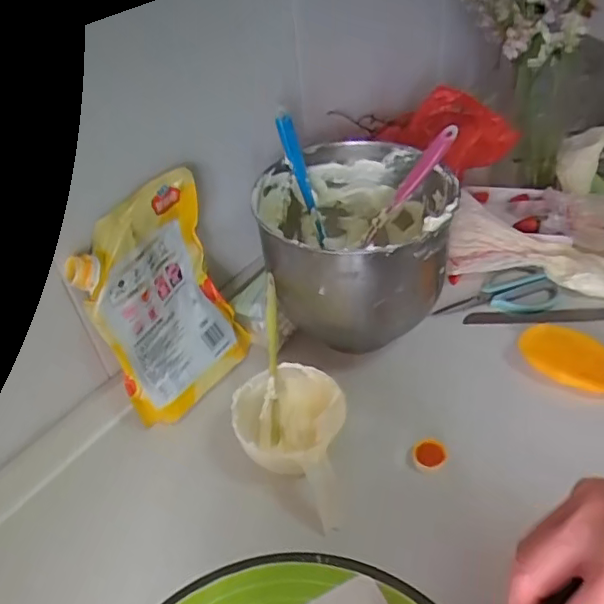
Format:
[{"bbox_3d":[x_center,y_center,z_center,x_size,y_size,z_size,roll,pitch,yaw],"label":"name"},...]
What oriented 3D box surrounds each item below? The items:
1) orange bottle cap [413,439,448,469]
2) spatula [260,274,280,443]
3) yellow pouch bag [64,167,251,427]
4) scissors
[{"bbox_3d":[0.136,0.161,0.620,0.035,0.010,0.029,-14,43,-8],"label":"orange bottle cap"},{"bbox_3d":[-0.034,0.062,0.639,0.017,0.017,0.186,-2,84,5],"label":"spatula"},{"bbox_3d":[-0.153,0.001,0.661,0.028,0.250,0.164,8,38,39],"label":"yellow pouch bag"},{"bbox_3d":[0.263,-0.014,0.807,0.164,0.017,0.082,-5,42,2],"label":"scissors"}]

